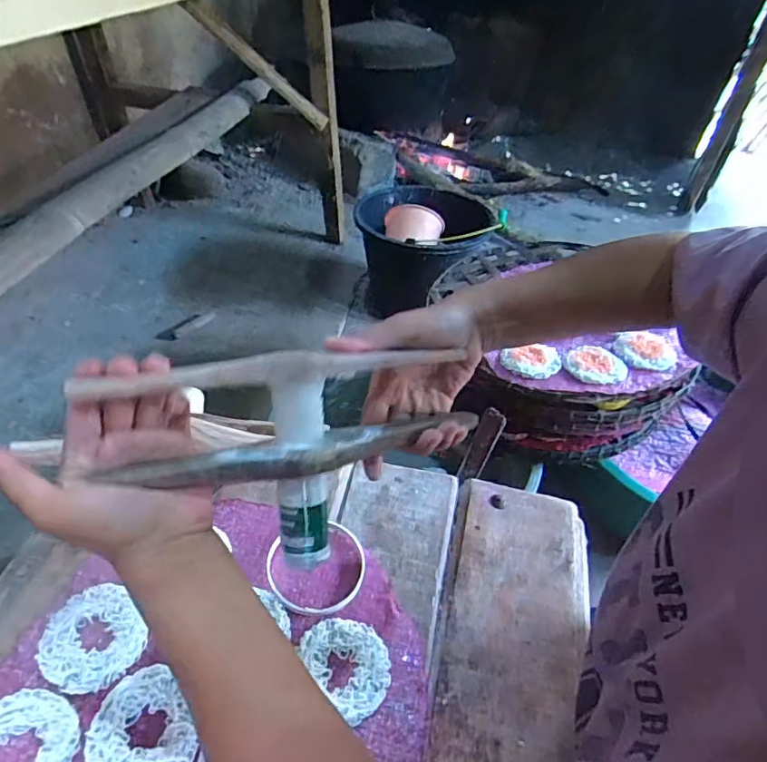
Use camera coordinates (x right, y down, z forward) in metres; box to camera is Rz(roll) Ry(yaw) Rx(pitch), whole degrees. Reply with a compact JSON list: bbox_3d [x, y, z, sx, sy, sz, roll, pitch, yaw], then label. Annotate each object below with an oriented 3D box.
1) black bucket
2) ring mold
[{"bbox_3d":[0.094,-0.310,1.292,0.297,0.275,0.303,3,44,-2],"label":"black bucket"},{"bbox_3d":[-0.059,0.172,0.480,0.091,0.010,0.083,3,44,-2],"label":"ring mold"}]

